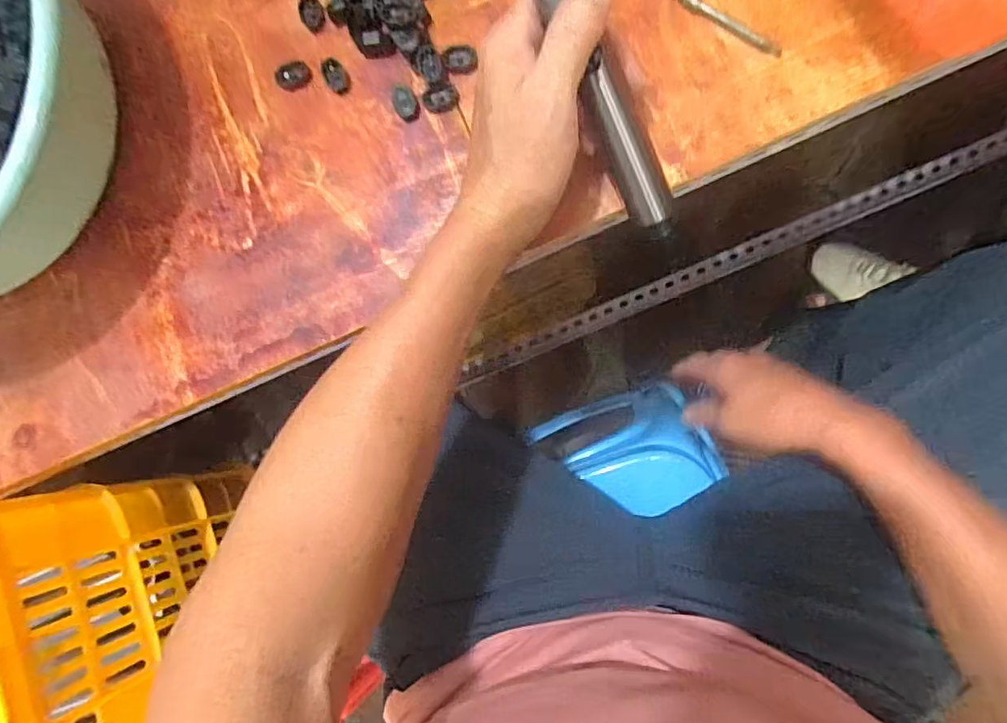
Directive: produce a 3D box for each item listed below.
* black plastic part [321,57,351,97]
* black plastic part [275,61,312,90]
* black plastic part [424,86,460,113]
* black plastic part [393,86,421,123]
[{"bbox_3d":[-0.108,-0.184,0.367,0.013,0.006,0.024,-29,83,7],"label":"black plastic part"},{"bbox_3d":[-0.137,-0.187,0.373,0.022,0.006,0.015,-12,86,8],"label":"black plastic part"},{"bbox_3d":[-0.039,-0.163,0.355,0.022,0.004,0.014,-7,86,9],"label":"black plastic part"},{"bbox_3d":[-0.061,-0.162,0.359,0.014,0.005,0.023,-22,84,8],"label":"black plastic part"}]

